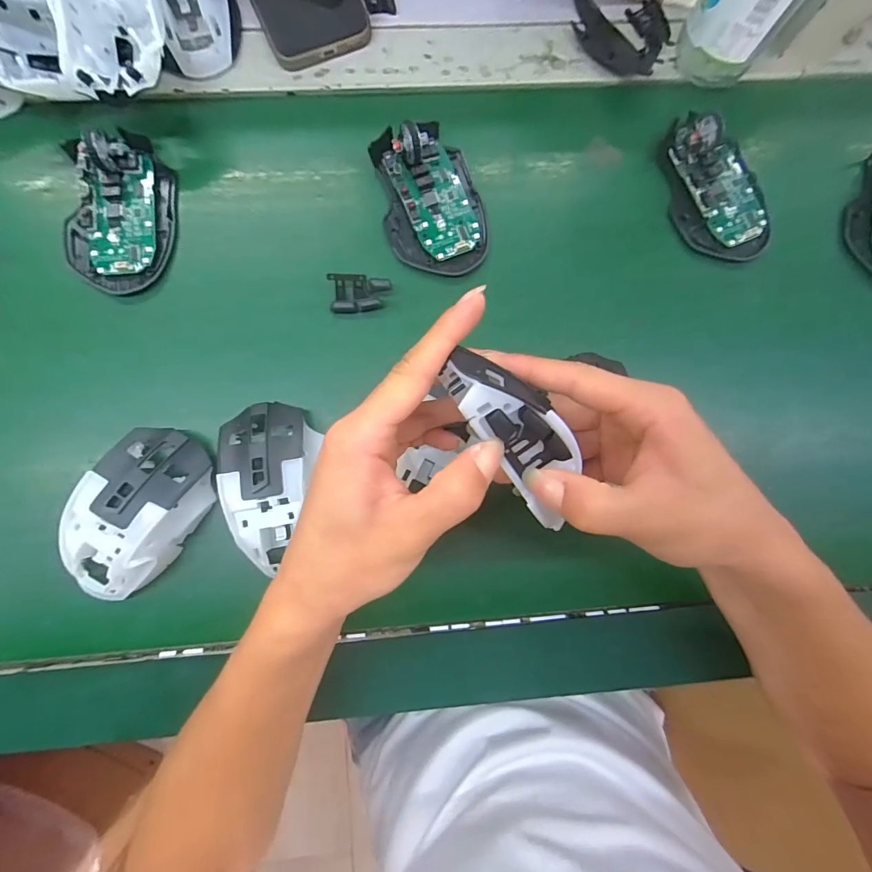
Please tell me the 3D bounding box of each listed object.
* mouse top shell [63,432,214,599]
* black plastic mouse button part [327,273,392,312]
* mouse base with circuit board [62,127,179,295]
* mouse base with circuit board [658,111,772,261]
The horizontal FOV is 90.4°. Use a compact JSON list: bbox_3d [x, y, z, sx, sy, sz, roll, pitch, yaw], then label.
[{"bbox_3d":[-0.191,0.051,0.278,0.066,0.037,0.116,24,84,-1],"label":"mouse top shell"},{"bbox_3d":[-0.053,-0.101,0.306,0.042,0.015,0.023,-2,86,-3],"label":"black plastic mouse button part"},{"bbox_3d":[-0.224,-0.159,0.302,0.072,0.025,0.111,-1,85,-3],"label":"mouse base with circuit board"},{"bbox_3d":[0.214,-0.189,0.322,0.065,0.028,0.112,-17,87,-5],"label":"mouse base with circuit board"}]

